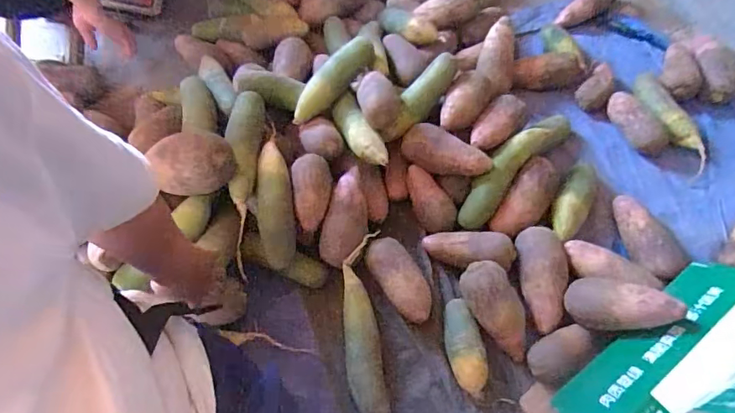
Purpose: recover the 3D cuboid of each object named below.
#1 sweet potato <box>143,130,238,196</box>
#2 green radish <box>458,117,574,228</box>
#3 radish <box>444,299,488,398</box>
[{"bbox_3d":[-0.258,-0.072,0.711,0.112,0.063,0.086,-13,59,-7],"label":"sweet potato"},{"bbox_3d":[0.270,-0.088,0.843,0.305,0.071,0.057,-40,66,-21],"label":"green radish"},{"bbox_3d":[0.148,0.209,0.725,0.058,0.044,0.135,-3,59,-1],"label":"radish"}]

